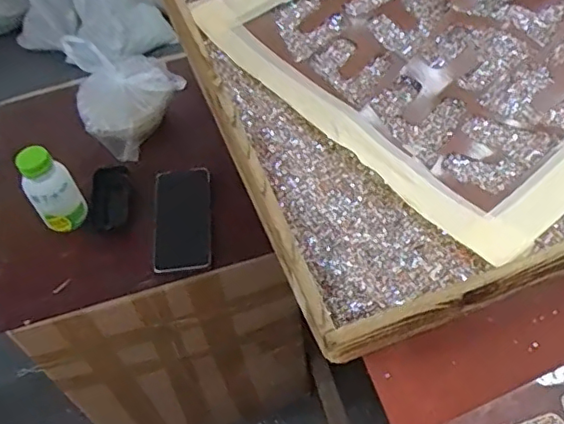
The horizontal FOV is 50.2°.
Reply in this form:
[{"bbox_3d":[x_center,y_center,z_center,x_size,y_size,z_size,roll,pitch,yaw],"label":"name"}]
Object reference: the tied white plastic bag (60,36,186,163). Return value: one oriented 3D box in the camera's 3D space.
[{"bbox_3d":[-0.253,-0.178,0.905,0.182,0.116,0.133,37,65,28],"label":"tied white plastic bag"}]

